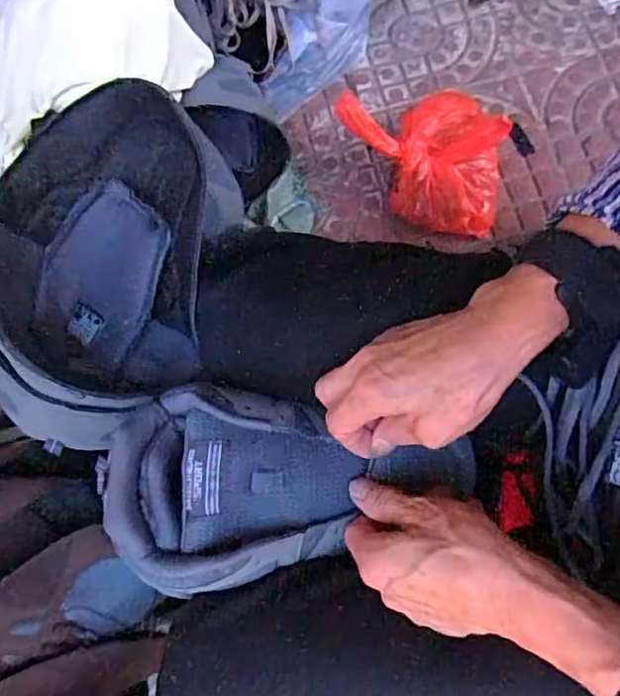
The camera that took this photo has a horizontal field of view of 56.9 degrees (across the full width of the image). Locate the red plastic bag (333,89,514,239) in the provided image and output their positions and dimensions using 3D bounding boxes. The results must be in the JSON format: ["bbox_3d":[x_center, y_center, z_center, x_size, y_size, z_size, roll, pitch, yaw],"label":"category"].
[{"bbox_3d":[0.185,-0.263,0.761,0.214,0.122,0.215,-34,75,-6],"label":"red plastic bag"}]

